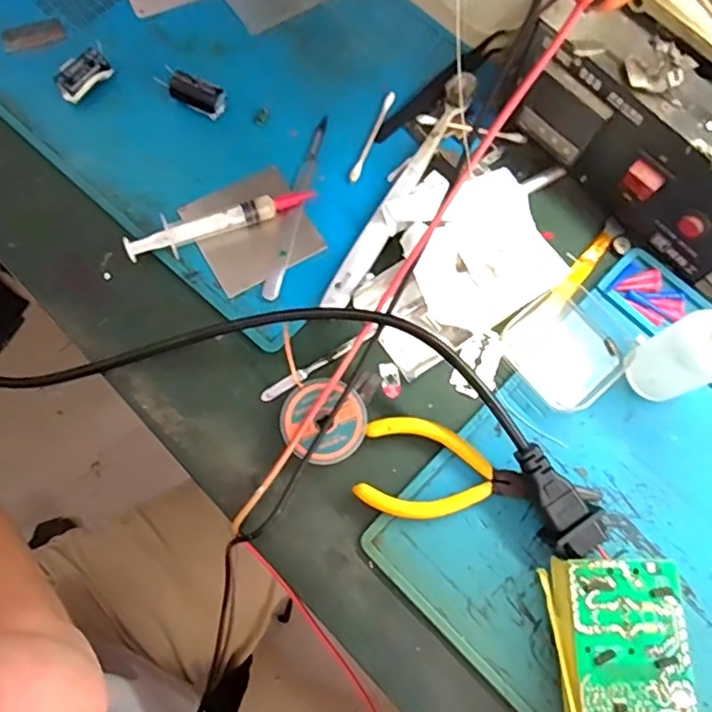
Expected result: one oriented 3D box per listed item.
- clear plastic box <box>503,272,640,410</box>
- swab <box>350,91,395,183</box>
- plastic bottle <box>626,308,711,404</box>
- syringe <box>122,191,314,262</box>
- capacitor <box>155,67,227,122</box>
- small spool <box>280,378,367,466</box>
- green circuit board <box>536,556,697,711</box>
[{"bbox_3d":[0.125,-0.007,0.353,0.067,0.015,0.064,-36,78,-10],"label":"clear plastic box"},{"bbox_3d":[0.011,-0.142,0.391,0.006,0.004,0.070,21,76,5],"label":"swab"},{"bbox_3d":[0.171,0.002,0.317,0.029,0.077,0.035,-29,77,-8],"label":"plastic bottle"},{"bbox_3d":[-0.080,-0.078,0.362,0.112,0.016,0.021,-13,75,-4],"label":"syringe"},{"bbox_3d":[-0.105,-0.169,0.386,0.044,0.018,0.015,26,76,6],"label":"capacitor"},{"bbox_3d":[-0.018,0.036,0.332,0.045,0.015,0.044,0,75,-1],"label":"small spool"},{"bbox_3d":[0.128,0.168,0.292,0.061,0.028,0.132,0,75,-1],"label":"green circuit board"}]

